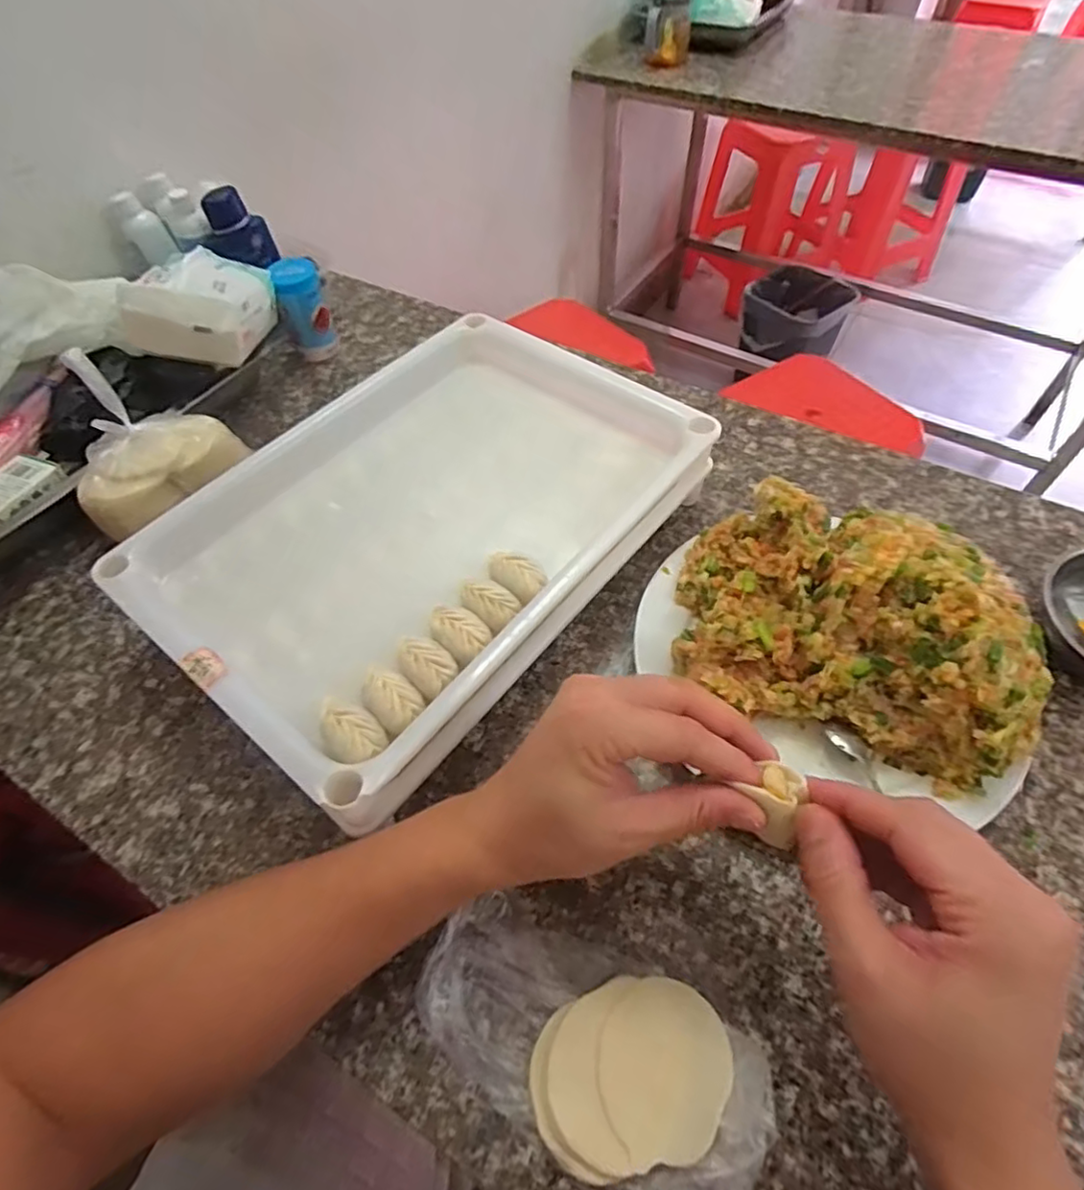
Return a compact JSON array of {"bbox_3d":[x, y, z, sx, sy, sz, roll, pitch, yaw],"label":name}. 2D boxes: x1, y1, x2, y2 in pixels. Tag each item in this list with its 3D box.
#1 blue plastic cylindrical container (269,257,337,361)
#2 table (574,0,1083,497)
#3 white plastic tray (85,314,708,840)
[{"bbox_3d":[-0.245,-0.296,0.643,0.050,0.086,0.046,-1,55,2],"label":"blue plastic cylindrical container"},{"bbox_3d":[0.698,-0.757,1.409,1.151,0.713,0.611,31,62,21],"label":"table"},{"bbox_3d":[-0.078,-0.063,0.460,0.260,0.046,0.383,34,63,23],"label":"white plastic tray"}]

